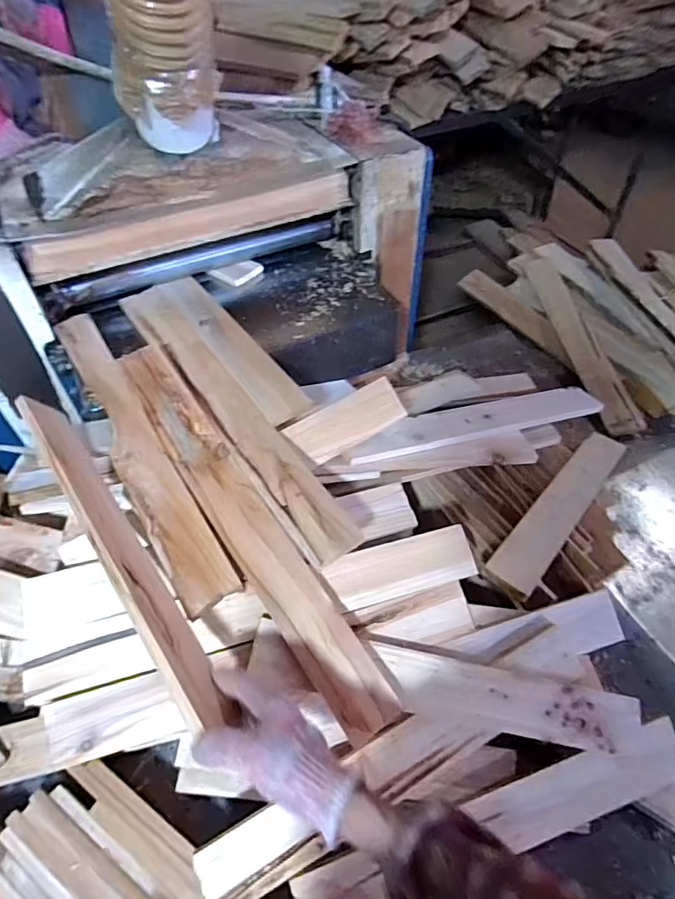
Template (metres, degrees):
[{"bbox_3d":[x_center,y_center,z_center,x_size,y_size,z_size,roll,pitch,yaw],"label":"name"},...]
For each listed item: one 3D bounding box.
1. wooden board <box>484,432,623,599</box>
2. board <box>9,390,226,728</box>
[{"bbox_3d":[0.375,0.090,0.870,0.069,0.022,0.433,38,52,22],"label":"wooden board"},{"bbox_3d":[-0.244,0.101,0.584,0.013,0.078,0.440,-45,66,7],"label":"board"}]

